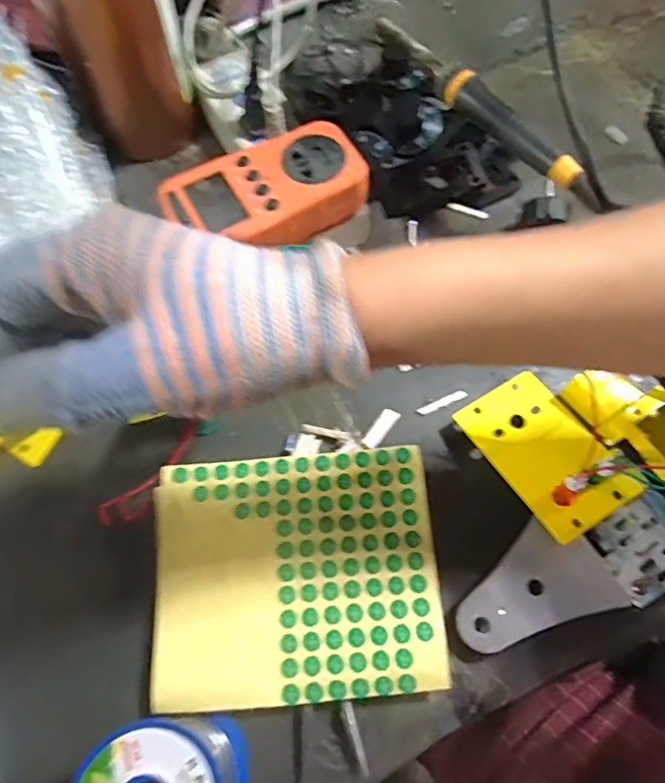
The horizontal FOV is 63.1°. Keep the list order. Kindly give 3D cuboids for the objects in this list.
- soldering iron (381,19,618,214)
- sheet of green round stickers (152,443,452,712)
[{"bbox_3d":[0.098,-0.187,0.355,0.018,0.018,0.207,-35,72,-13],"label":"soldering iron"},{"bbox_3d":[-0.021,0.099,0.302,0.153,0.005,0.130,-6,69,-1],"label":"sheet of green round stickers"}]

